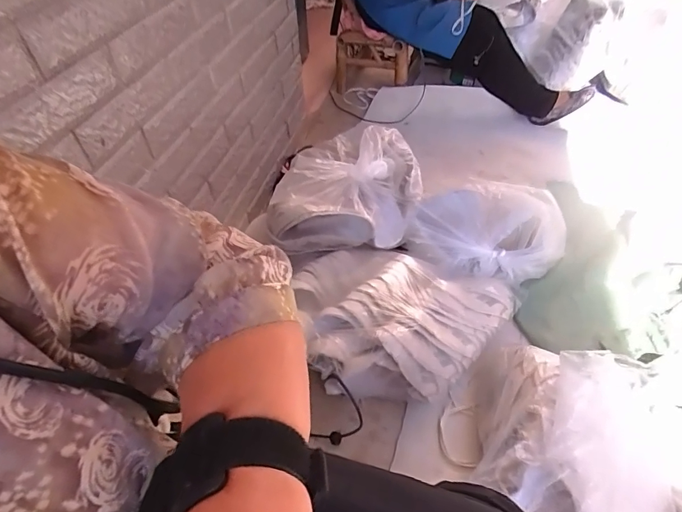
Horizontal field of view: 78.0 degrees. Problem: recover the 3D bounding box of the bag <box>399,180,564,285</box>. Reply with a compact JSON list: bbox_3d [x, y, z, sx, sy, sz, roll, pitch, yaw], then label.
[{"bbox_3d":[0.333,-0.064,0.949,0.349,0.199,0.140,14,50,14],"label":"bag"}]

